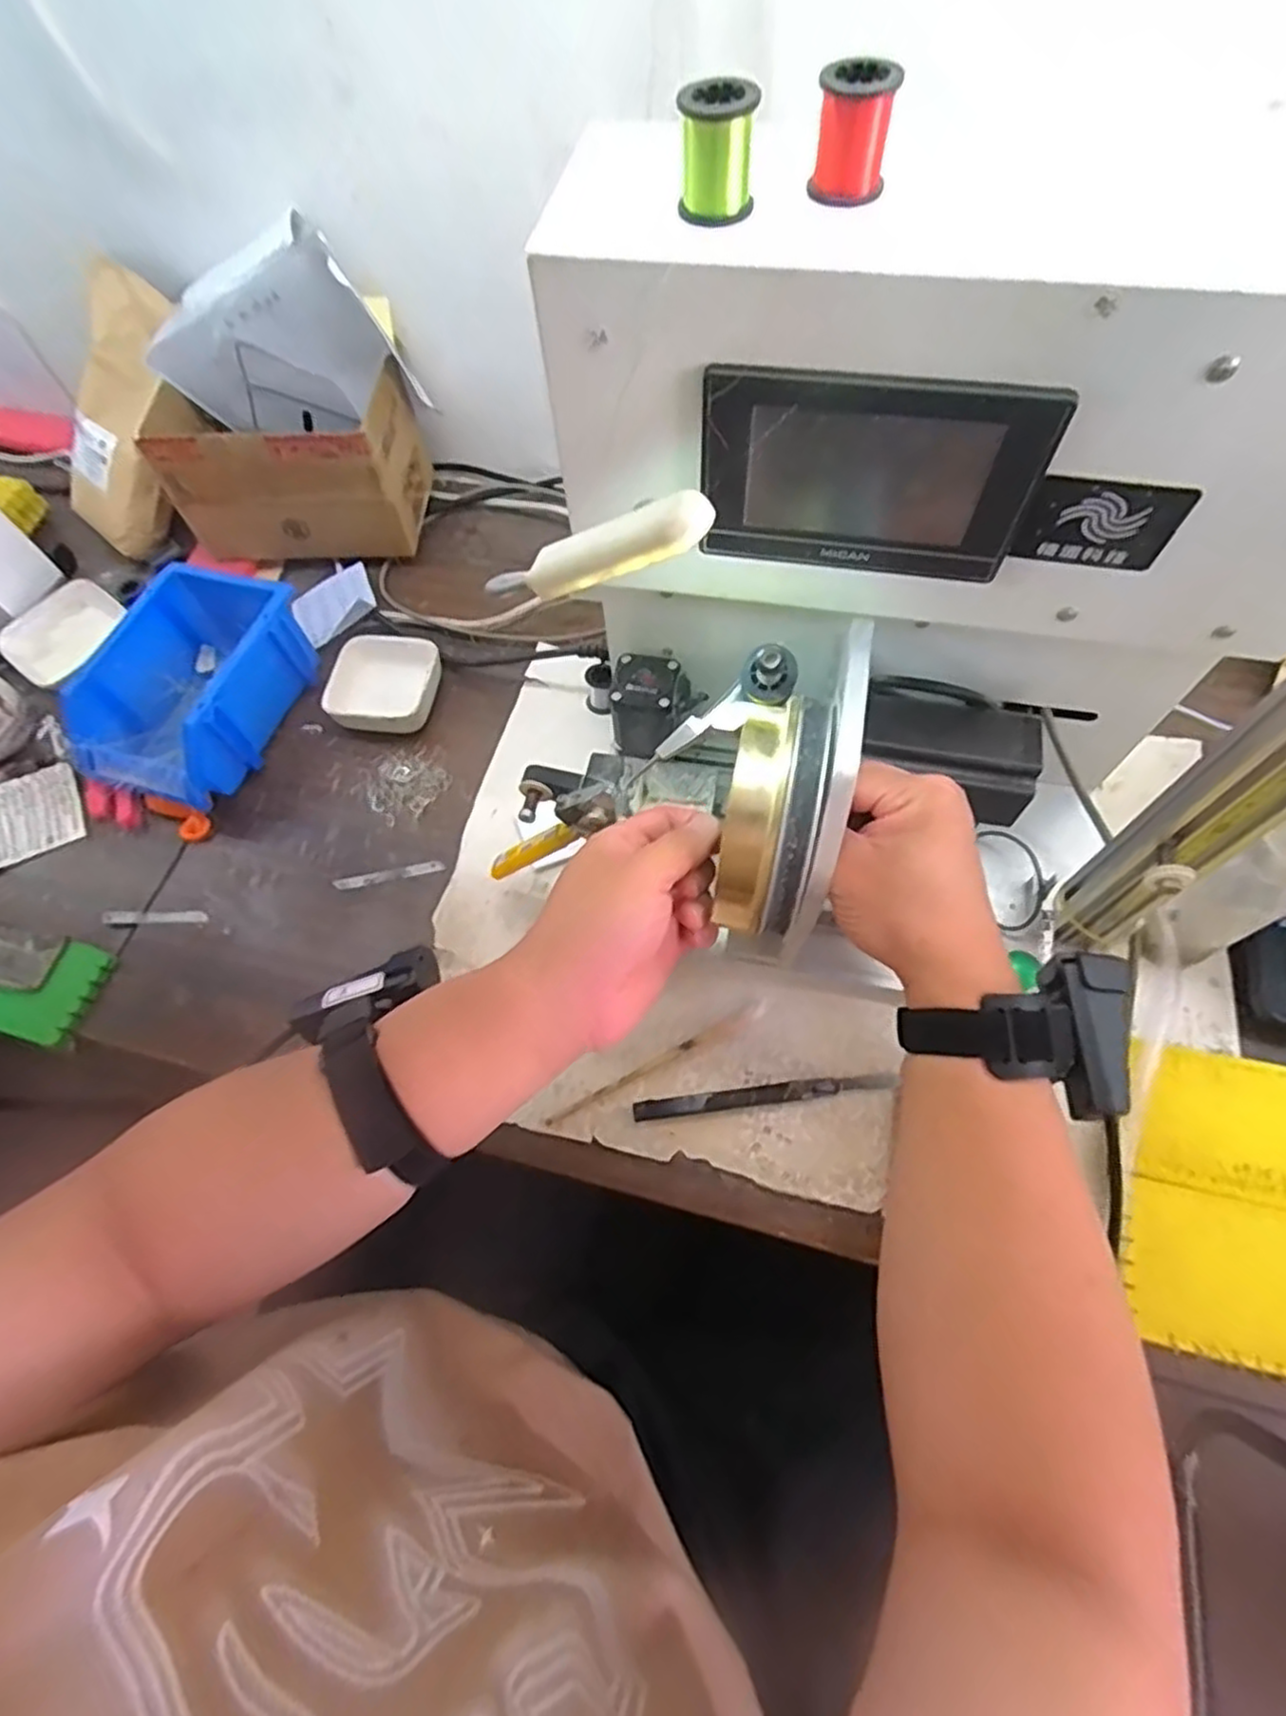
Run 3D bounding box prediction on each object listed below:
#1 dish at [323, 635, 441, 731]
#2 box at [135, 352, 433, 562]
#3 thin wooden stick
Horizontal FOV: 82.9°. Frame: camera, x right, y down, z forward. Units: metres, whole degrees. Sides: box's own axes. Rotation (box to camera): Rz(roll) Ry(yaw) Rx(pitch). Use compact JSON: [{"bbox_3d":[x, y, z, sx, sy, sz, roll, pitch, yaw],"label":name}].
[{"bbox_3d":[-0.215,-0.148,0.613,0.085,0.027,0.096,3,61,5],"label":"dish"},{"bbox_3d":[-0.314,-0.353,0.669,0.194,0.124,0.112,4,64,6],"label":"box"},{"bbox_3d":[0.012,0.131,0.468,0.158,0.004,0.010,-26,62,-11],"label":"thin wooden stick"}]

